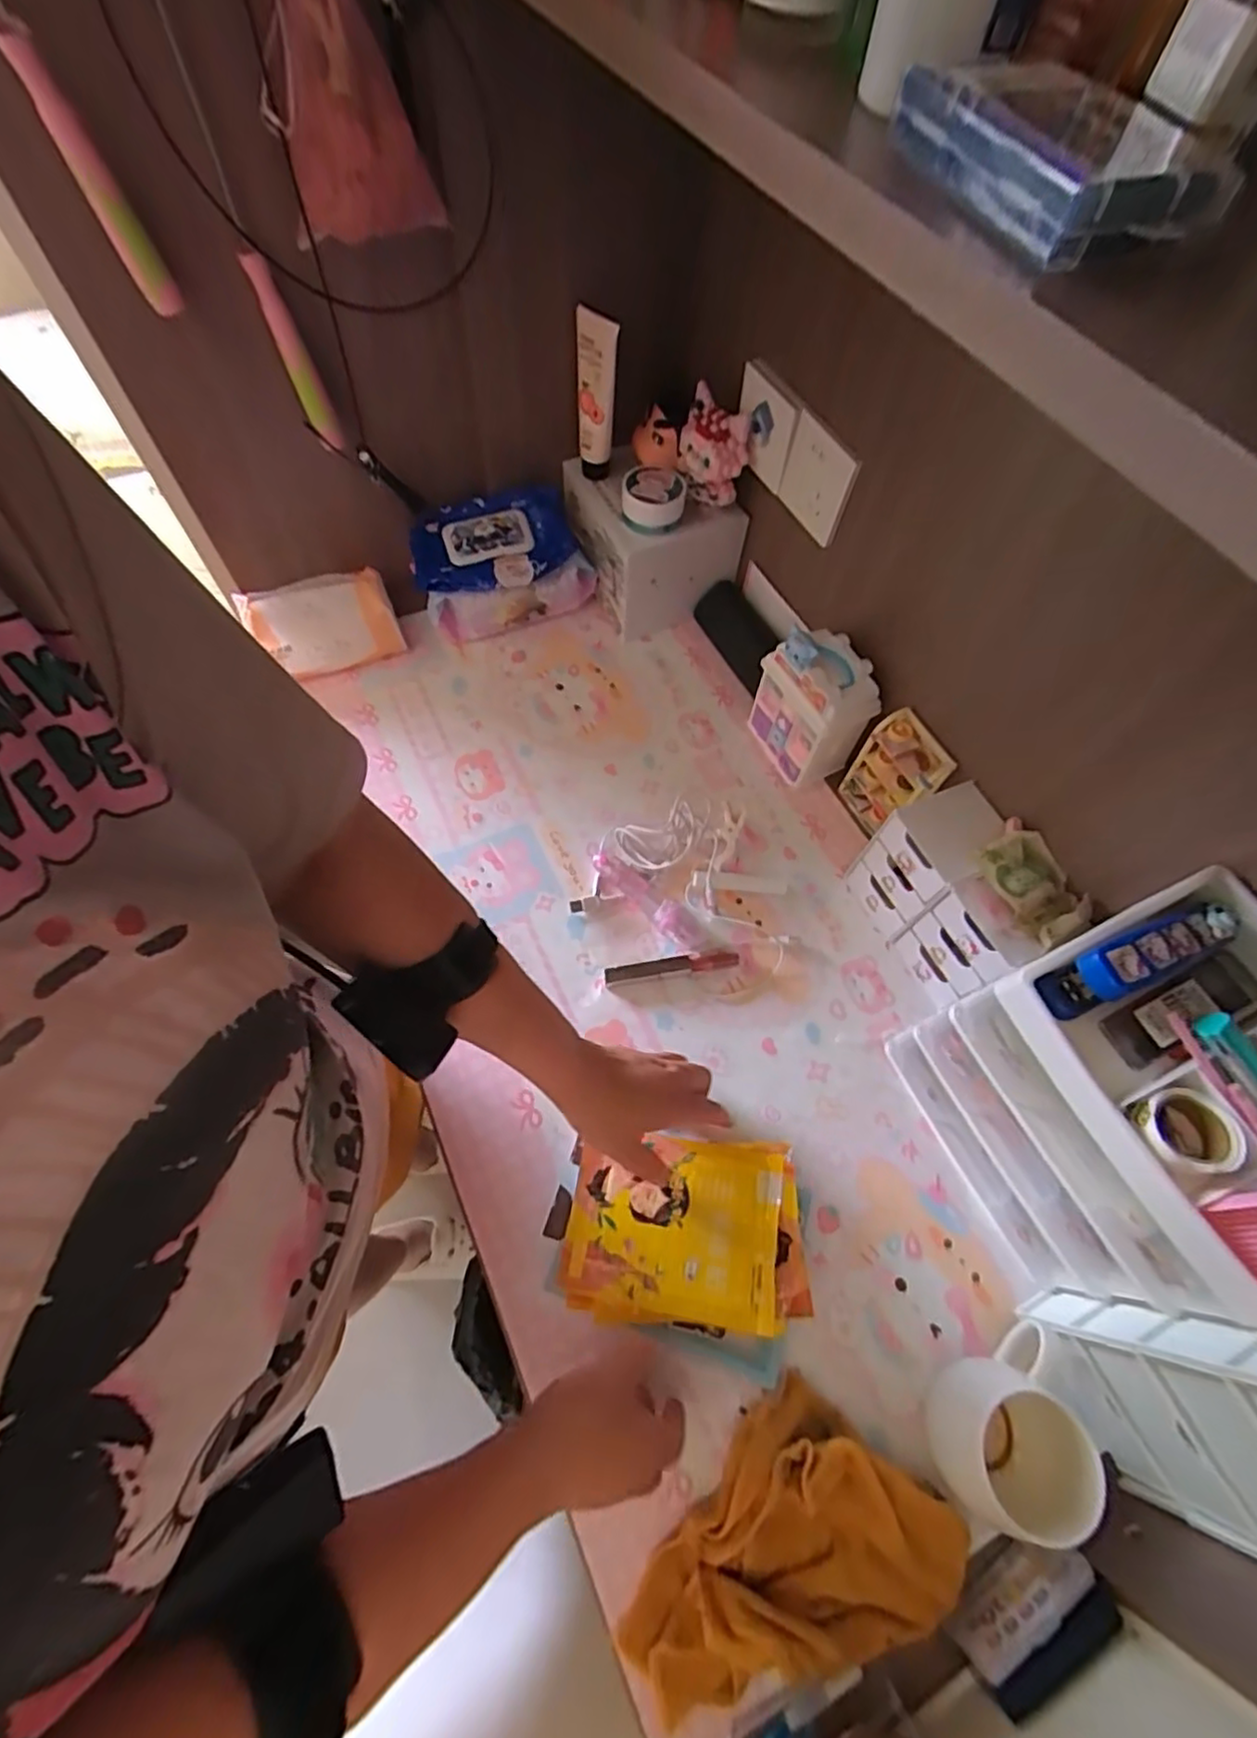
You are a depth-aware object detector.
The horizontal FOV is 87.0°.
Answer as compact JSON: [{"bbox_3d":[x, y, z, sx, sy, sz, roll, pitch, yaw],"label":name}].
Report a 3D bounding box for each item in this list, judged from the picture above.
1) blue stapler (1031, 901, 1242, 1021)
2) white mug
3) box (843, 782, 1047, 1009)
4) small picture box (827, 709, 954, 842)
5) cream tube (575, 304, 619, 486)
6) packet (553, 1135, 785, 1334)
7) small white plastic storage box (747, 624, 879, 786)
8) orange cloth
[{"bbox_3d":[0.324,0.059,0.425,0.126,0.059,0.030,-19,65,-12],"label":"blue stapler"},{"bbox_3d":[0.267,0.390,0.457,0.104,0.081,0.099,11,64,2],"label":"white mug"},{"bbox_3d":[0.298,0.027,0.614,0.083,0.136,0.162,-23,67,-14],"label":"box"},{"bbox_3d":[0.267,-0.092,0.678,0.041,0.125,0.087,-27,68,-15],"label":"small picture box"},{"bbox_3d":[-0.034,-0.491,0.706,0.042,0.159,0.033,0,63,-3],"label":"cream tube"},{"bbox_3d":[0.034,0.272,0.510,0.157,0.011,0.117,6,59,8],"label":"packet"},{"bbox_3d":[0.193,-0.174,0.702,0.068,0.148,0.113,-24,68,-14],"label":"small white plastic storage box"},{"bbox_3d":[0.108,0.468,0.430,0.151,0.047,0.197,38,68,14],"label":"orange cloth"}]

